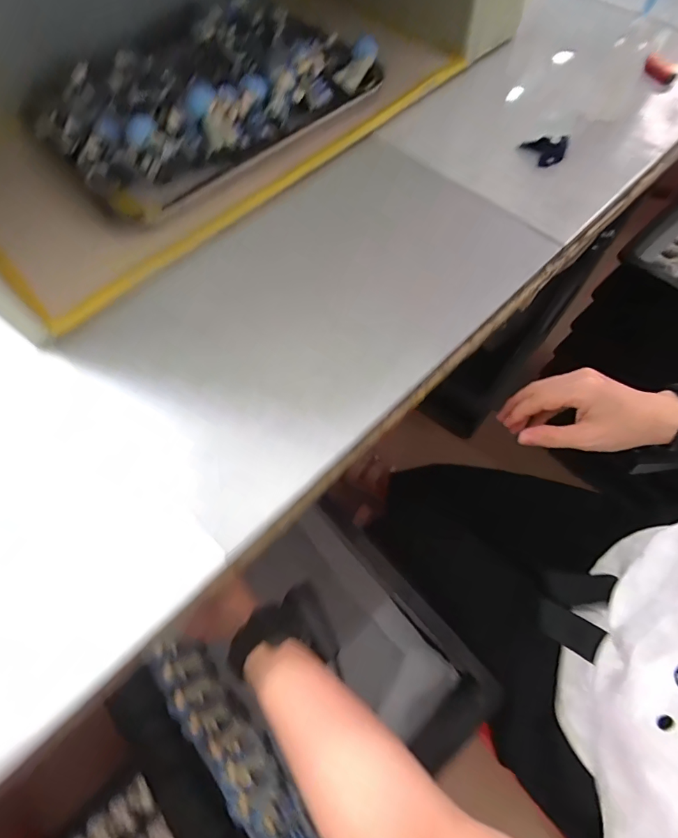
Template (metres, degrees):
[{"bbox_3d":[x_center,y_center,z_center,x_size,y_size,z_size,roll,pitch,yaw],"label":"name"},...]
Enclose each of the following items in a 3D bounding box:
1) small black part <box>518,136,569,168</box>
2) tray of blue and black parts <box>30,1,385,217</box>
[{"bbox_3d":[0.213,-0.280,0.451,0.044,0.021,0.027,17,66,10],"label":"small black part"},{"bbox_3d":[-0.141,-0.362,0.476,0.351,0.066,0.238,-35,68,-14],"label":"tray of blue and black parts"}]

